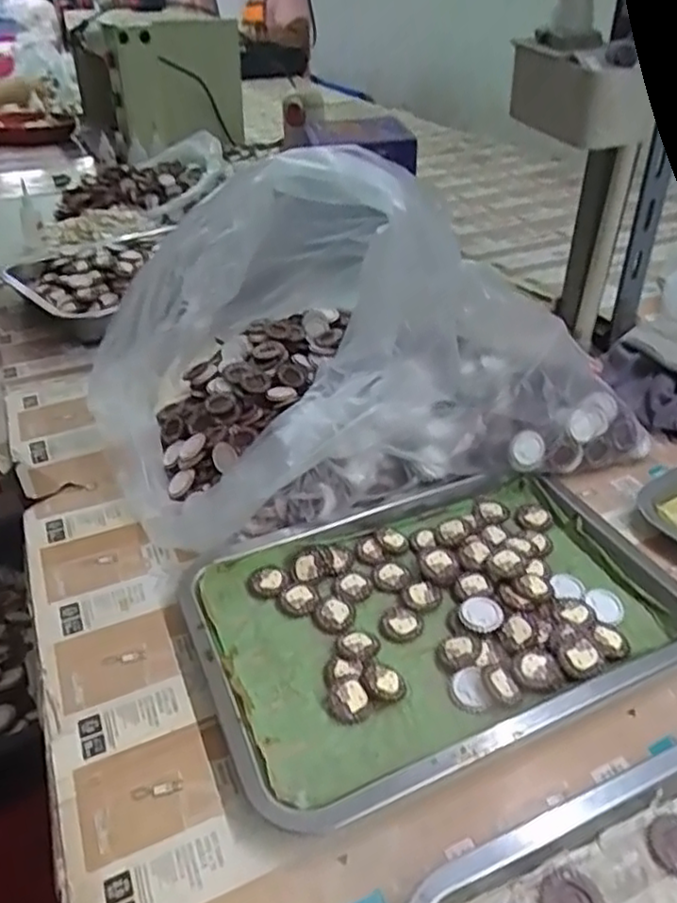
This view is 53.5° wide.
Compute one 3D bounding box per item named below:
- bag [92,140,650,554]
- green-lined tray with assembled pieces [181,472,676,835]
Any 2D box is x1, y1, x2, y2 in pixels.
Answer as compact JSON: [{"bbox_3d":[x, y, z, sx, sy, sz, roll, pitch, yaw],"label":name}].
[{"bbox_3d":[0.002,-0.117,0.562,0.403,0.240,0.299,-14,38,-17],"label":"bag"},{"bbox_3d":[0.065,0.106,0.447,0.302,0.022,0.202,-15,38,-19],"label":"green-lined tray with assembled pieces"}]

